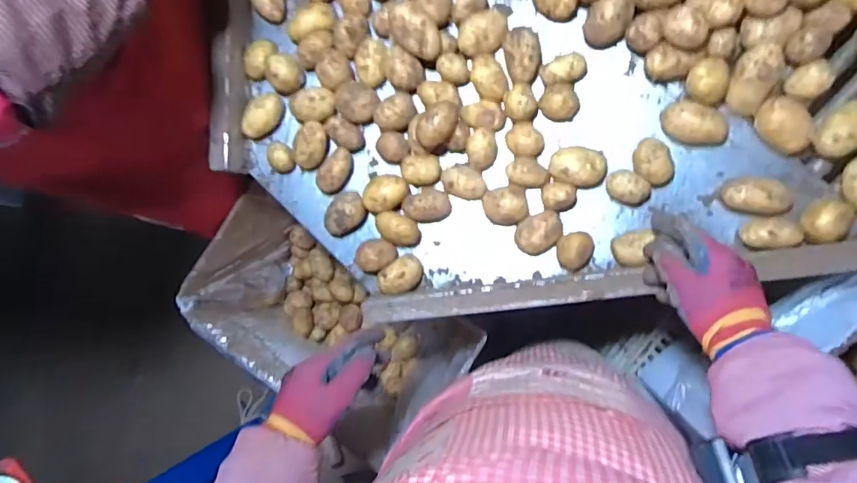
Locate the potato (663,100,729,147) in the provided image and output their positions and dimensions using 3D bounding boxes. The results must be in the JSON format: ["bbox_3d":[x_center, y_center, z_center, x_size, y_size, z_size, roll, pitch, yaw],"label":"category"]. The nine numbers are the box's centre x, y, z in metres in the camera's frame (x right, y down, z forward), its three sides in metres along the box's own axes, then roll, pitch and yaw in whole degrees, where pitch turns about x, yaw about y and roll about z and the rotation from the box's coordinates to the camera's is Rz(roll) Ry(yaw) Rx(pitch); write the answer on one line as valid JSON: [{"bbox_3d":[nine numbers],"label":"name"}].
[{"bbox_3d":[0.293,-0.127,0.566,0.069,0.035,0.041,14,91,9],"label":"potato"}]

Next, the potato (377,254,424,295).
[{"bbox_3d":[-0.034,0.041,0.619,0.052,0.030,0.041,-21,86,8],"label":"potato"}]

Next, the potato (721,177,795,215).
[{"bbox_3d":[0.351,-0.047,0.554,0.070,0.038,0.042,11,90,9],"label":"potato"}]

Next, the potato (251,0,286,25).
[{"bbox_3d":[-0.202,-0.305,0.655,0.038,0.033,0.042,-44,83,5],"label":"potato"}]

